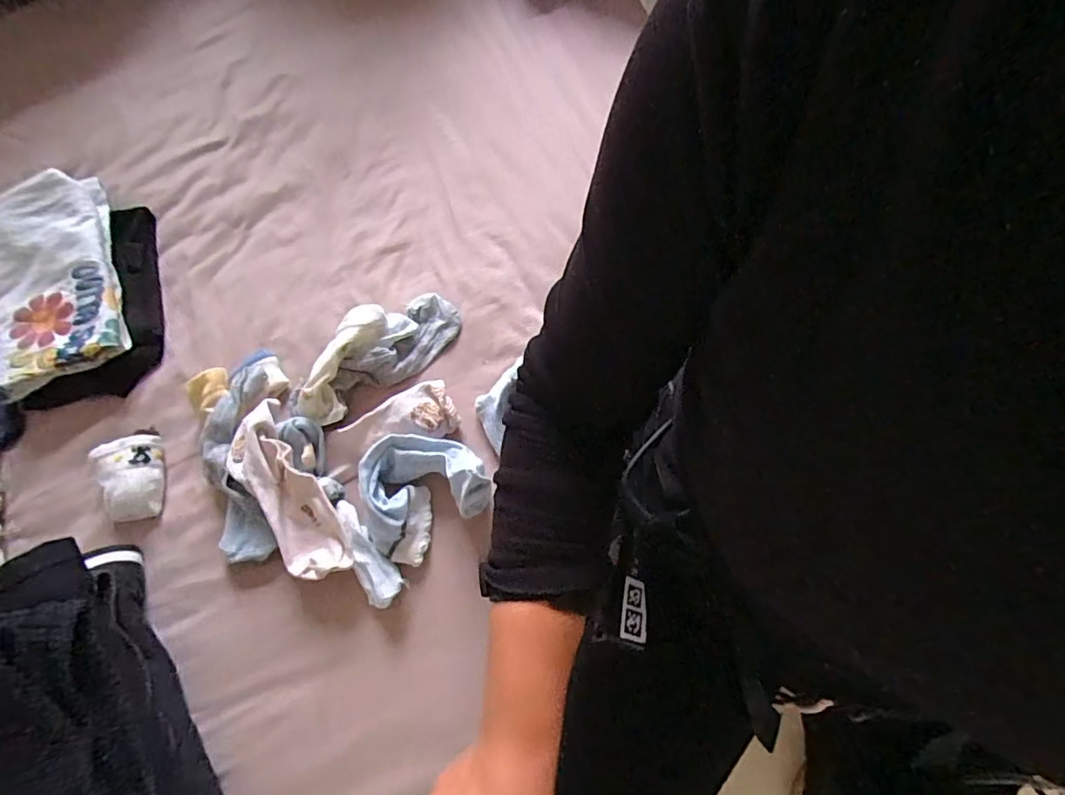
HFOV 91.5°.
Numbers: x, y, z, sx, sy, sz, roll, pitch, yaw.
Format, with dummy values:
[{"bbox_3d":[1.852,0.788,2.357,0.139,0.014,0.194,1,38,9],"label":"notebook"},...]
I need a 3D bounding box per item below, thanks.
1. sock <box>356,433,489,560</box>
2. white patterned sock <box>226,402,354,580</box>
[{"bbox_3d":[-0.109,0.081,0.506,0.121,0.043,0.097,-24,72,-6],"label":"sock"},{"bbox_3d":[-0.243,0.091,0.501,0.060,0.031,0.184,-34,78,-9],"label":"white patterned sock"}]

